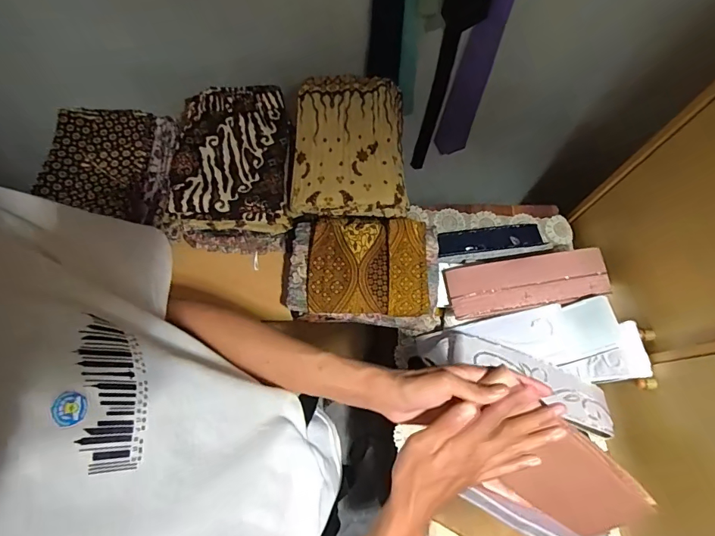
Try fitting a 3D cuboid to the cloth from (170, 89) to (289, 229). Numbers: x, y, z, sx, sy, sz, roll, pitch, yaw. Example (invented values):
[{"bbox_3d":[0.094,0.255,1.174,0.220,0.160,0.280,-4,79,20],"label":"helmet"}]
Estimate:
[{"bbox_3d":[-0.223,-0.207,0.753,0.204,0.052,0.272,-5,72,-2],"label":"cloth"}]

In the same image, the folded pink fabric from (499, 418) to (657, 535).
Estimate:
[{"bbox_3d":[0.249,0.250,0.485,0.199,0.111,0.015,38,31,-22],"label":"folded pink fabric"}]

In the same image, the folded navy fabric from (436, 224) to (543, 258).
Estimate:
[{"bbox_3d":[0.281,-0.057,0.930,0.233,0.030,0.086,-6,44,-5],"label":"folded navy fabric"}]

